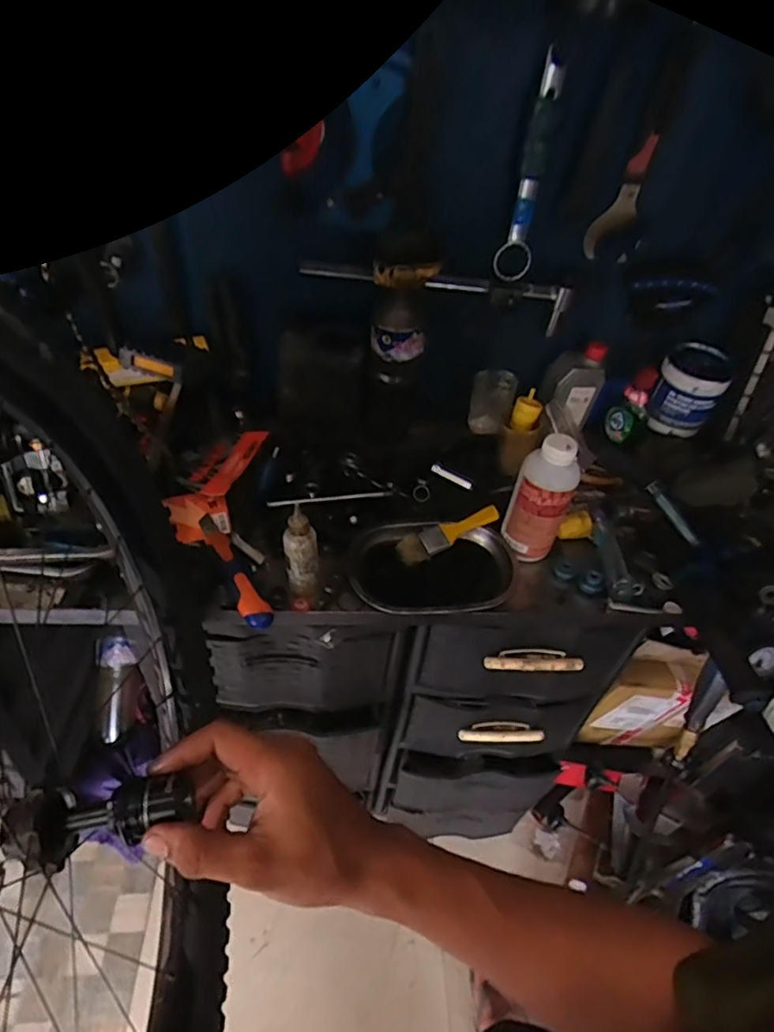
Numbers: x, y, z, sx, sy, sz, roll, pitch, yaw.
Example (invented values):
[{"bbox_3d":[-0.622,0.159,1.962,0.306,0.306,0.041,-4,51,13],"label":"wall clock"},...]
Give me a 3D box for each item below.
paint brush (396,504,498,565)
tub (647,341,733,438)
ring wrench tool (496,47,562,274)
[{"bbox_3d":[0.085,0.023,0.791,0.149,0.012,0.043,-25,54,-14],"label":"paint brush"},{"bbox_3d":[0.476,-0.198,0.915,0.092,0.120,0.093,3,45,-3],"label":"tub"},{"bbox_3d":[0.176,-0.431,0.732,0.050,0.247,0.013,2,39,3],"label":"ring wrench tool"}]

